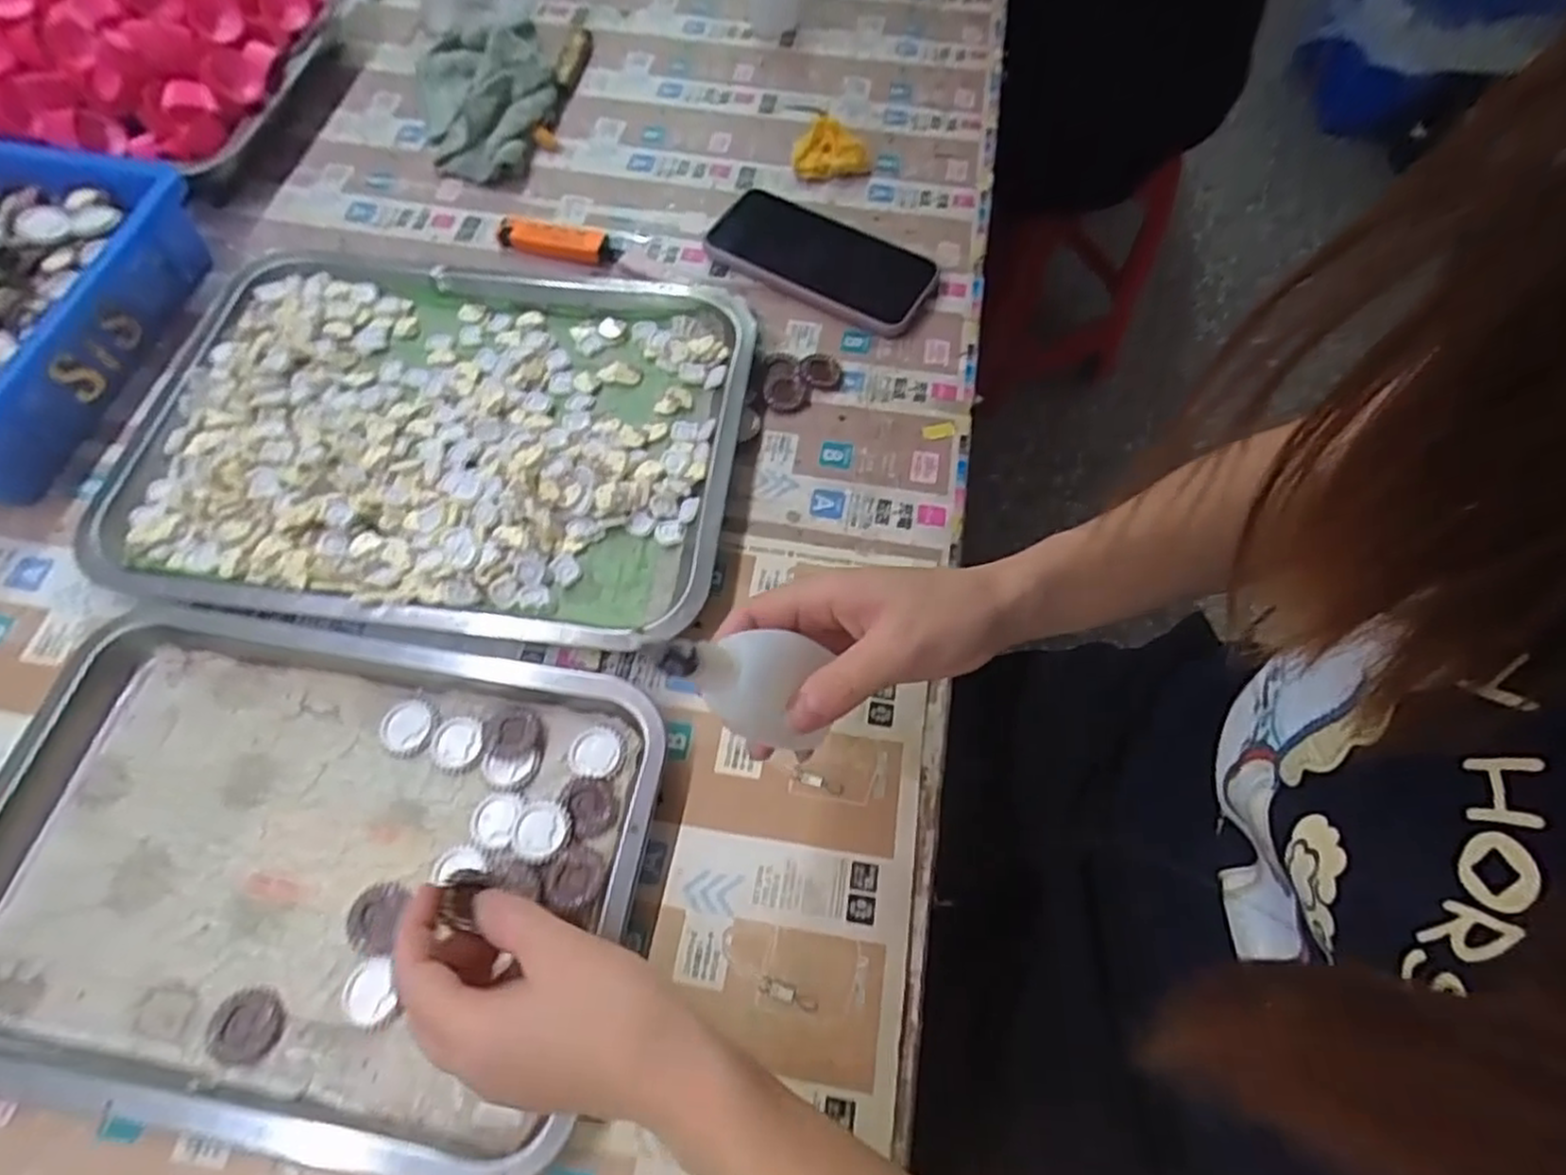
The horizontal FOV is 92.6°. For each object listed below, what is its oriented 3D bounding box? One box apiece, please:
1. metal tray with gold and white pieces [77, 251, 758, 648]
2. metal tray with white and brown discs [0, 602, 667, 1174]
[{"bbox_3d":[-0.204,-0.094,0.450,0.345,0.024,0.255,6,64,3],"label":"metal tray with gold and white pieces"},{"bbox_3d":[-0.223,0.126,0.347,0.304,0.021,0.210,7,64,3],"label":"metal tray with white and brown discs"}]

